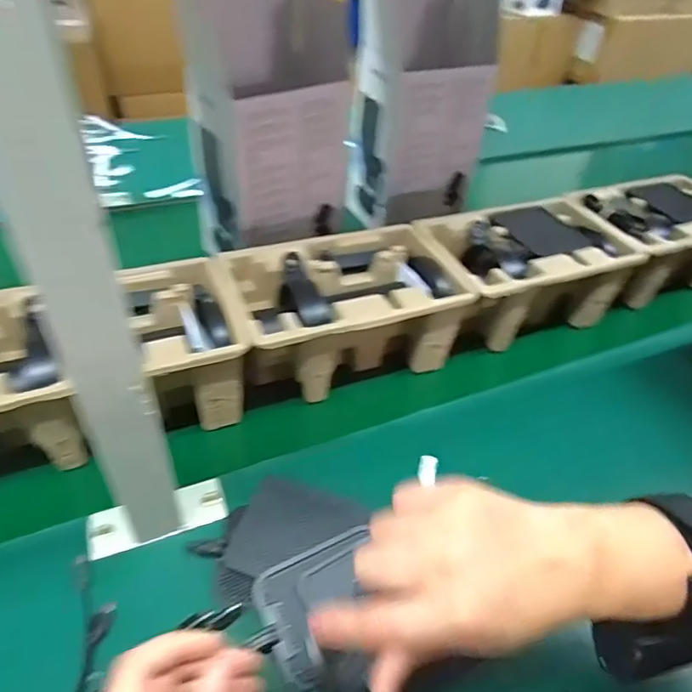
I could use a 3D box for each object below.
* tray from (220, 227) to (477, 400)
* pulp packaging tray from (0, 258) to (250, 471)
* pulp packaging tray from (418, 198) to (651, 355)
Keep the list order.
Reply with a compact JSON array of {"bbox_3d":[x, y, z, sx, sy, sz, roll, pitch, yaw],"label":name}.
[{"bbox_3d":[-0.001,-0.032,0.555,0.231,0.113,0.144,-15,42,-19],"label":"tray"},{"bbox_3d":[-0.211,0.020,0.472,0.228,0.108,0.140,-15,43,-19],"label":"pulp packaging tray"},{"bbox_3d":[0.209,-0.087,0.630,0.234,0.110,0.150,-14,42,-18],"label":"pulp packaging tray"}]

